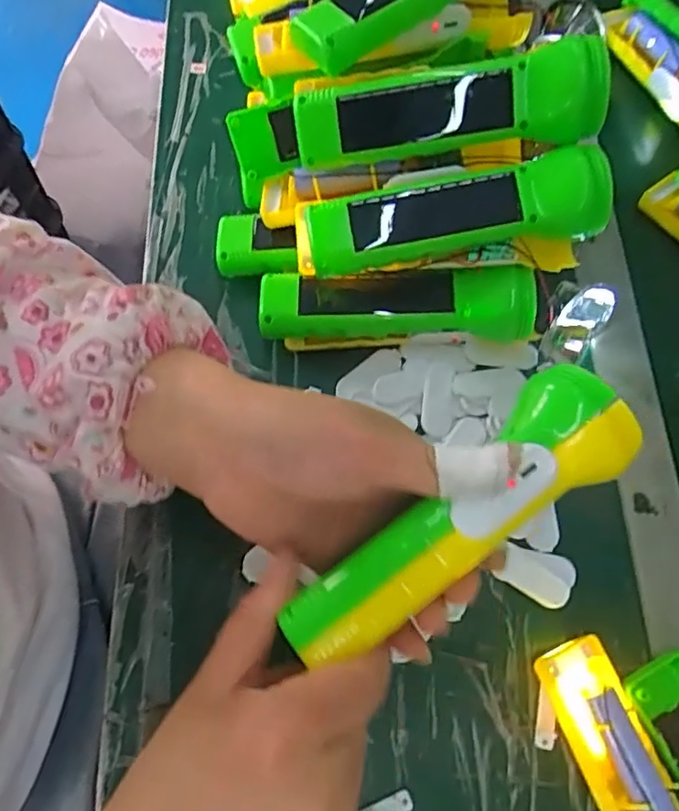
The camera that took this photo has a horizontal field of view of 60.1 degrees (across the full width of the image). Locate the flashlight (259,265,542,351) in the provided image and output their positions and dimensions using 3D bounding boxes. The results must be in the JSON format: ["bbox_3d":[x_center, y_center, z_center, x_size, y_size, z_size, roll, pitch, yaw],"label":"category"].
[{"bbox_3d":[0.035,-0.059,0.355,0.165,0.040,0.040,3,70,-2],"label":"flashlight"}]

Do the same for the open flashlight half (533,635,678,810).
[{"bbox_3d":[0.149,0.201,0.286,0.052,0.034,0.166,-20,72,-10],"label":"open flashlight half"}]

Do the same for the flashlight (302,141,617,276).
[{"bbox_3d":[0.060,-0.105,0.327,0.167,0.047,0.050,-2,71,-2],"label":"flashlight"}]

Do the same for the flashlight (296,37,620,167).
[{"bbox_3d":[0.057,-0.165,0.313,0.160,0.048,0.052,2,71,-1],"label":"flashlight"}]

